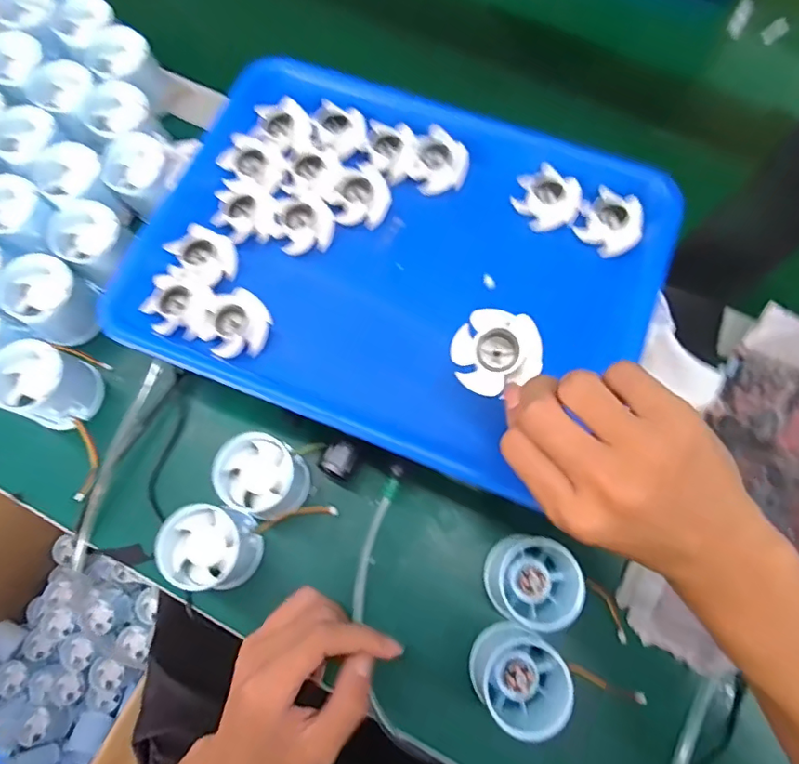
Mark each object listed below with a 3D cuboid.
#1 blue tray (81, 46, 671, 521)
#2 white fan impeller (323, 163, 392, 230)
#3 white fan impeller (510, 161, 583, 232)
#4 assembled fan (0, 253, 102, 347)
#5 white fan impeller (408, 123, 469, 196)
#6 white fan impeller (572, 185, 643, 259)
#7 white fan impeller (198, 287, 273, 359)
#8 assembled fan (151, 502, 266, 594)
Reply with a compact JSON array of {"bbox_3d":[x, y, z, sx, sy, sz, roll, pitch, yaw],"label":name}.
[{"bbox_3d":[0.001,-0.088,0.372,0.326,0.044,0.252,20,75,7],"label":"blue tray"},{"bbox_3d":[-0.027,-0.134,0.377,0.041,0.014,0.047,28,74,9],"label":"white fan impeller"},{"bbox_3d":[0.107,-0.131,0.374,0.042,0.015,0.043,-27,74,-8],"label":"white fan impeller"},{"bbox_3d":[-0.266,-0.061,0.402,0.056,0.043,0.054,40,78,11],"label":"assembled fan"},{"bbox_3d":[0.029,-0.159,0.384,0.039,0.019,0.039,33,77,10],"label":"white fan impeller"},{"bbox_3d":[0.150,-0.111,0.367,0.040,0.016,0.044,36,76,11],"label":"white fan impeller"},{"bbox_3d":[-0.108,-0.038,0.348,0.043,0.016,0.043,0,72,0],"label":"white fan impeller"},{"bbox_3d":[-0.125,0.112,0.355,0.053,0.054,0.053,0,74,1],"label":"assembled fan"}]

